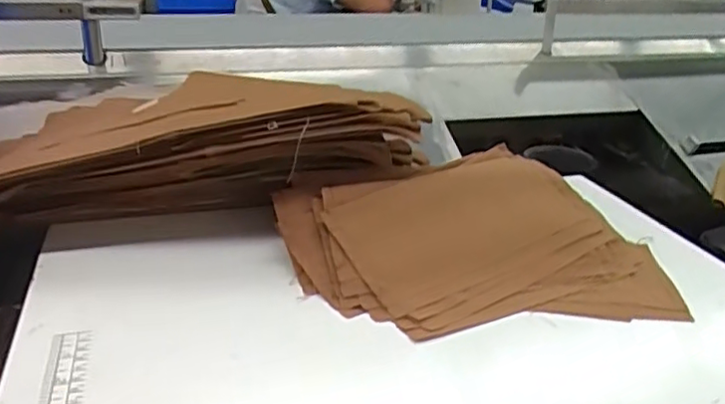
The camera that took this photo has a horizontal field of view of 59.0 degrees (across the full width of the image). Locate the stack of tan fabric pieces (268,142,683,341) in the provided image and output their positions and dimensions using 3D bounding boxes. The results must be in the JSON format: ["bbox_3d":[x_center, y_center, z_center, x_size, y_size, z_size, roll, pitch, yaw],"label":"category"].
[{"bbox_3d":[0.087,0.037,0.505,0.266,0.027,0.203,-12,49,-19],"label":"stack of tan fabric pieces"}]

